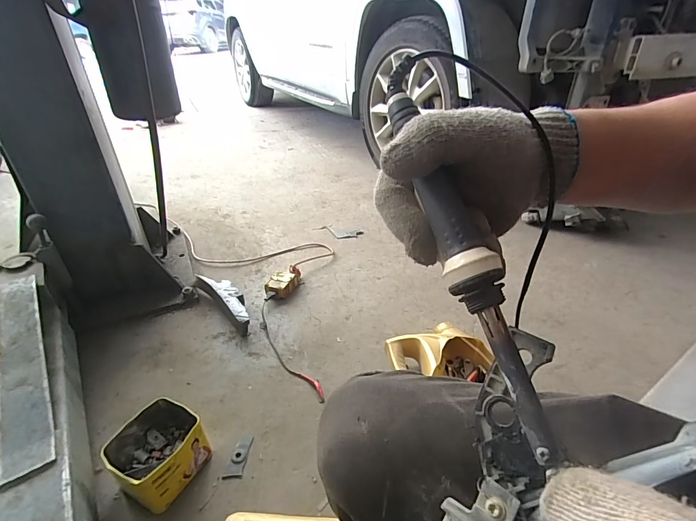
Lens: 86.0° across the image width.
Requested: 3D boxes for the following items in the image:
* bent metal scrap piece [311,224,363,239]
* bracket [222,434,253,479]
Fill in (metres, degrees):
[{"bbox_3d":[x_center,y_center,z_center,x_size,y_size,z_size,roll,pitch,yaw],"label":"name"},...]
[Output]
[{"bbox_3d":[-0.046,-0.110,1.412,0.194,0.006,0.083,17,37,27],"label":"bent metal scrap piece"},{"bbox_3d":[-0.198,0.358,0.681,0.032,0.004,0.080,1,33,4],"label":"bracket"}]

